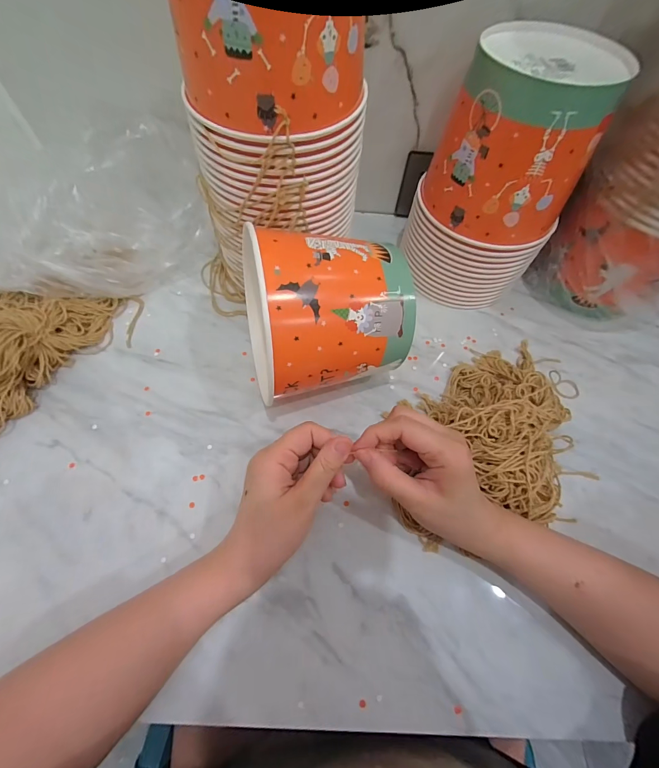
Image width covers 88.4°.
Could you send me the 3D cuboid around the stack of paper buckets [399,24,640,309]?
[{"bbox_3d":[0.180,-0.214,0.381,0.147,0.231,0.142,12,63,3],"label":"stack of paper buckets"}]

